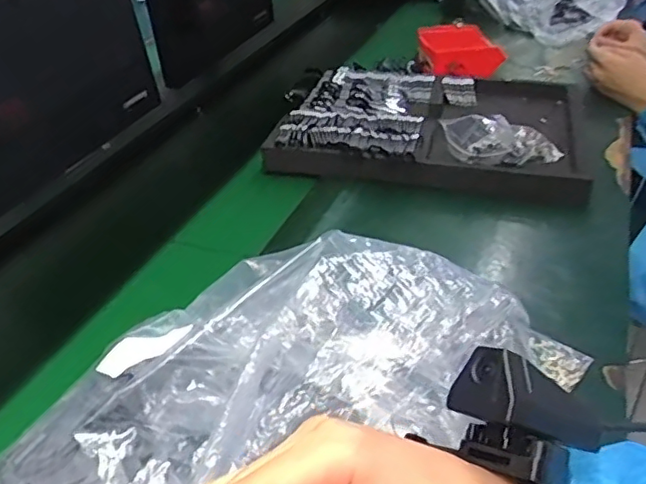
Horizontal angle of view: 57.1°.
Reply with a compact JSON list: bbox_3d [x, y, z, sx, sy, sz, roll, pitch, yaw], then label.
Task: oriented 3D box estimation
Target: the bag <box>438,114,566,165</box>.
[{"bbox_3d":[0.245,-0.140,0.798,0.173,0.072,0.082,6,33,-17],"label":"bag"}]

